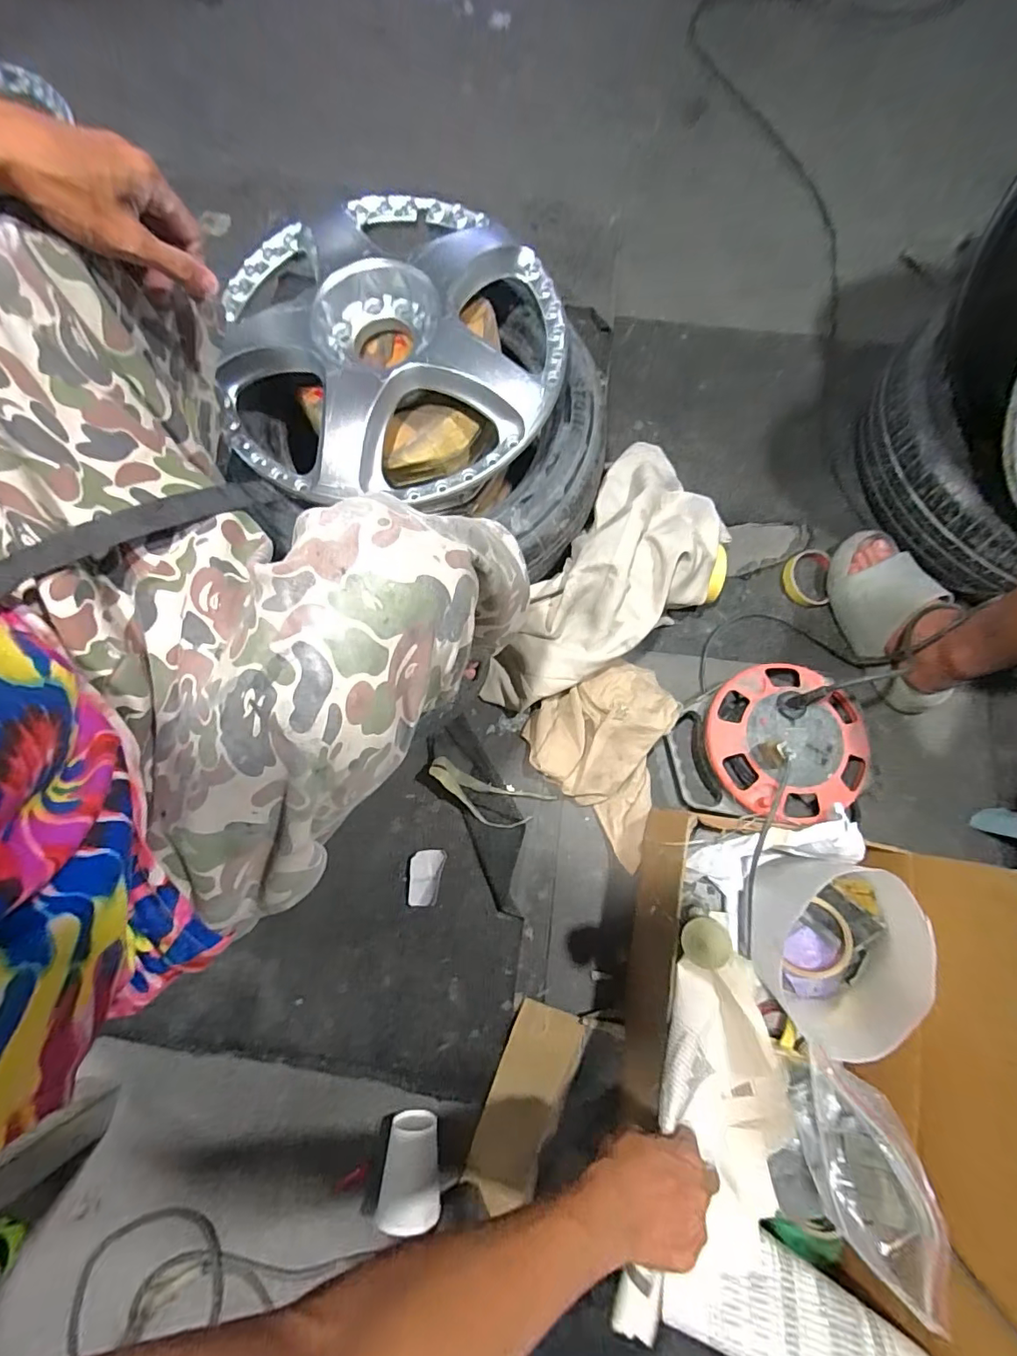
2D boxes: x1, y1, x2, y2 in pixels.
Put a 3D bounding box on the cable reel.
[{"bbox_3d":[0.339,0.090,0.672,0.242,0.124,0.204,-15,78,-3],"label":"cable reel"}]

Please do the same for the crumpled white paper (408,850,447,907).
[{"bbox_3d":[-0.113,0.268,0.686,0.043,0.007,0.074,12,78,2],"label":"crumpled white paper"}]

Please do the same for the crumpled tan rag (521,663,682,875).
[{"bbox_3d":[0.116,0.099,0.697,0.187,0.071,0.264,15,78,3],"label":"crumpled tan rag"}]

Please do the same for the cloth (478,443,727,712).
[{"bbox_3d":[0.159,-0.138,0.712,0.192,0.155,0.451,31,79,8],"label":"cloth"}]

